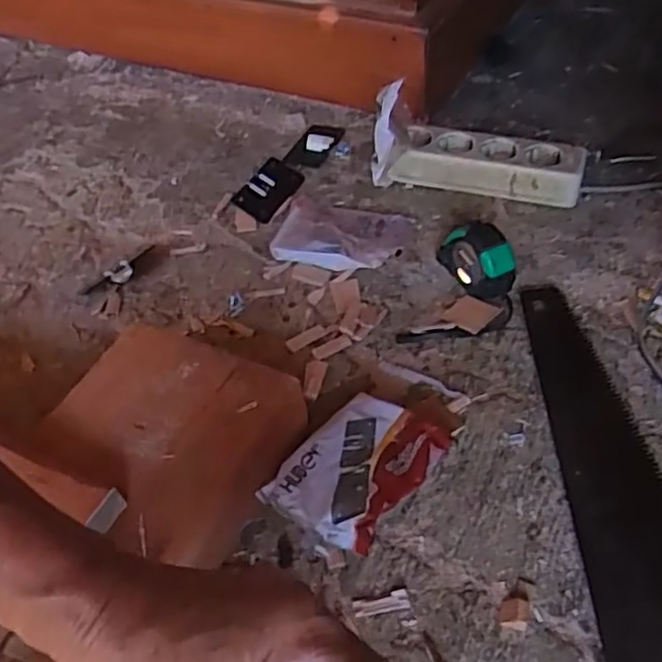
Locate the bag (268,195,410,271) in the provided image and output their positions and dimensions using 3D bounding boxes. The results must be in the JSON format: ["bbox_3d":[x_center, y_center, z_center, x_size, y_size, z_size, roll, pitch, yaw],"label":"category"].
[{"bbox_3d":[0.008,-0.098,0.692,0.127,0.030,0.097,10,50,14],"label":"bag"}]

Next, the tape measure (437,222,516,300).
[{"bbox_3d":[0.133,-0.067,0.638,0.033,0.055,0.074,-30,52,-19],"label":"tape measure"}]

